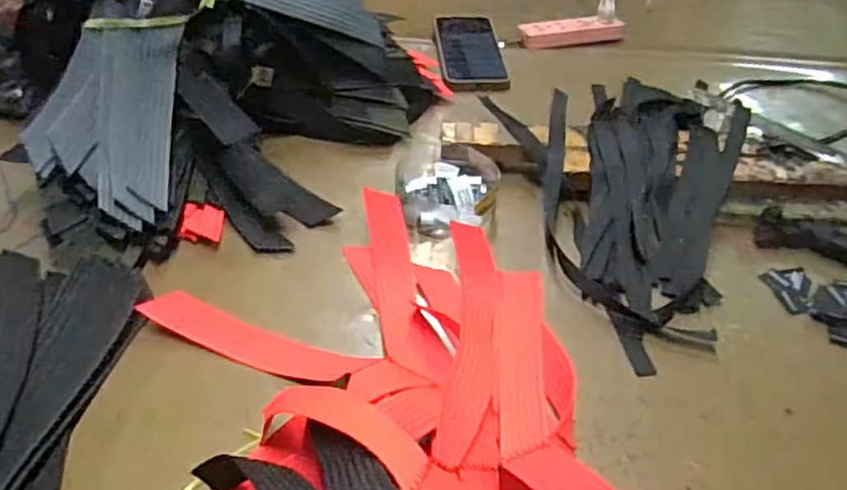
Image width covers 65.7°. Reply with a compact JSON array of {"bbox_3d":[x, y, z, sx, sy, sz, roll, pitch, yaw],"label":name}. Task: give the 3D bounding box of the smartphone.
[{"bbox_3d":[0.059,-0.250,0.830,0.080,0.014,0.156,-2,45,-5],"label":"smartphone"}]

